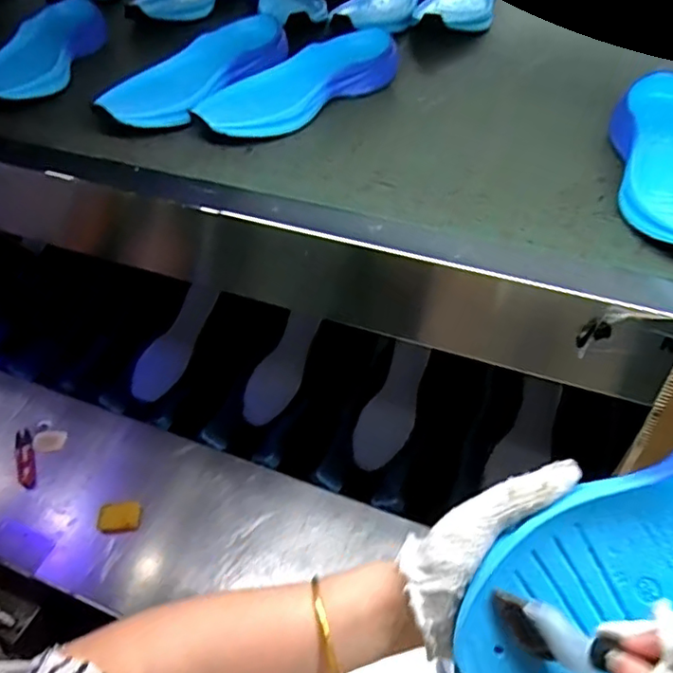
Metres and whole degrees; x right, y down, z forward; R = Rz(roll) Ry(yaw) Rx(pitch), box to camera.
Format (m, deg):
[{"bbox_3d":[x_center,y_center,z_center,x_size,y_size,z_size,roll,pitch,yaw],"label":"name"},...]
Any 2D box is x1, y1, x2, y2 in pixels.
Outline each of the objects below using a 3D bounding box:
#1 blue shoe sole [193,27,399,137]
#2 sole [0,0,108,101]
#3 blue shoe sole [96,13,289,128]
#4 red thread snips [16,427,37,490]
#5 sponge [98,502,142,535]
[{"bbox_3d":[-0.040,-0.277,0.634,0.255,0.034,0.092,-36,53,-29],"label":"blue shoe sole"},{"bbox_3d":[-0.362,-0.352,0.712,0.094,0.035,0.262,6,45,8],"label":"sole"},{"bbox_3d":[-0.155,-0.293,0.647,0.109,0.039,0.255,18,48,20],"label":"blue shoe sole"},{"bbox_3d":[-0.443,0.173,0.824,0.023,0.009,0.100,-19,46,-16],"label":"red thread snips"},{"bbox_3d":[-0.281,0.236,0.752,0.052,0.013,0.036,-9,45,-6],"label":"sponge"}]

